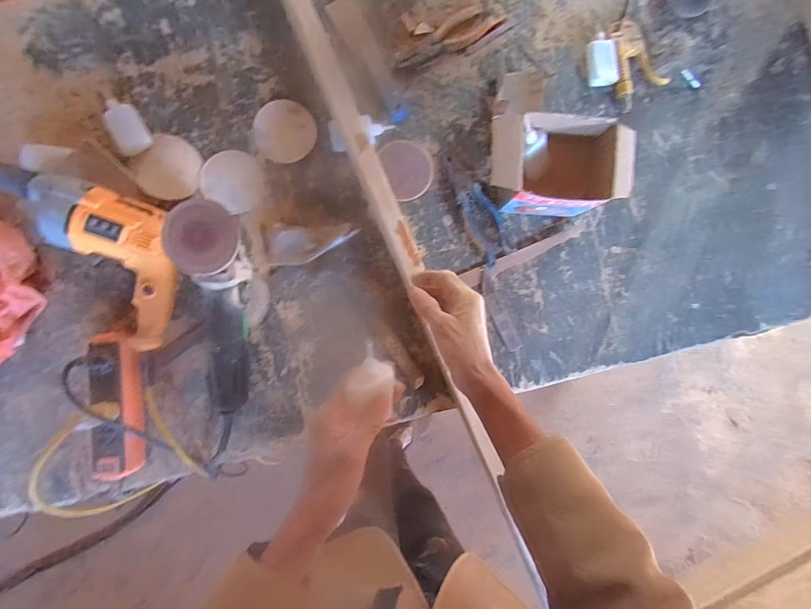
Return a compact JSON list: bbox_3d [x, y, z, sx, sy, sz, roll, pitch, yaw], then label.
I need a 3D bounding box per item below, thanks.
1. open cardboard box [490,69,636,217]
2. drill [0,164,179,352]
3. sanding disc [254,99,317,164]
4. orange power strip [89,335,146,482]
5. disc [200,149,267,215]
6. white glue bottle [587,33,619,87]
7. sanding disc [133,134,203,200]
[{"bbox_3d":[0.214,-0.248,0.533,0.193,0.107,0.220,4,89,-4],"label":"open cardboard box"},{"bbox_3d":[-0.448,-0.062,0.492,0.243,0.102,0.200,17,89,-4],"label":"drill"},{"bbox_3d":[-0.188,-0.271,0.564,0.093,0.004,0.098,-2,90,-4],"label":"sanding disc"},{"bbox_3d":[-0.412,0.143,0.521,0.071,0.041,0.208,-4,90,-4],"label":"orange power strip"},{"bbox_3d":[-0.265,-0.193,0.561,0.097,0.004,0.089,0,90,-4],"label":"disc"},{"bbox_3d":[0.317,-0.394,0.582,0.041,0.017,0.082,-6,90,-4],"label":"white glue bottle"},{"bbox_3d":[-0.355,-0.205,0.545,0.088,0.008,0.091,0,90,-4],"label":"sanding disc"}]

